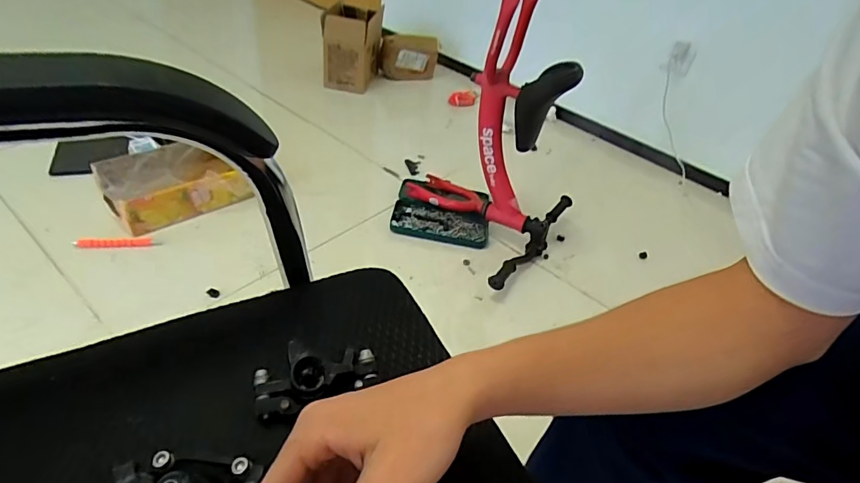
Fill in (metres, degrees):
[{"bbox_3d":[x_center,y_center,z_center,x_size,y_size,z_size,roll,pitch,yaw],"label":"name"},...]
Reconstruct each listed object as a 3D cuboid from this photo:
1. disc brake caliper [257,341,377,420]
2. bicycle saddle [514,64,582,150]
[{"bbox_3d":[-0.080,0.096,0.344,0.086,0.037,0.041,-18,47,-26],"label":"disc brake caliper"},{"bbox_3d":[0.243,-0.288,1.050,0.113,0.192,0.090,18,39,8],"label":"bicycle saddle"}]

